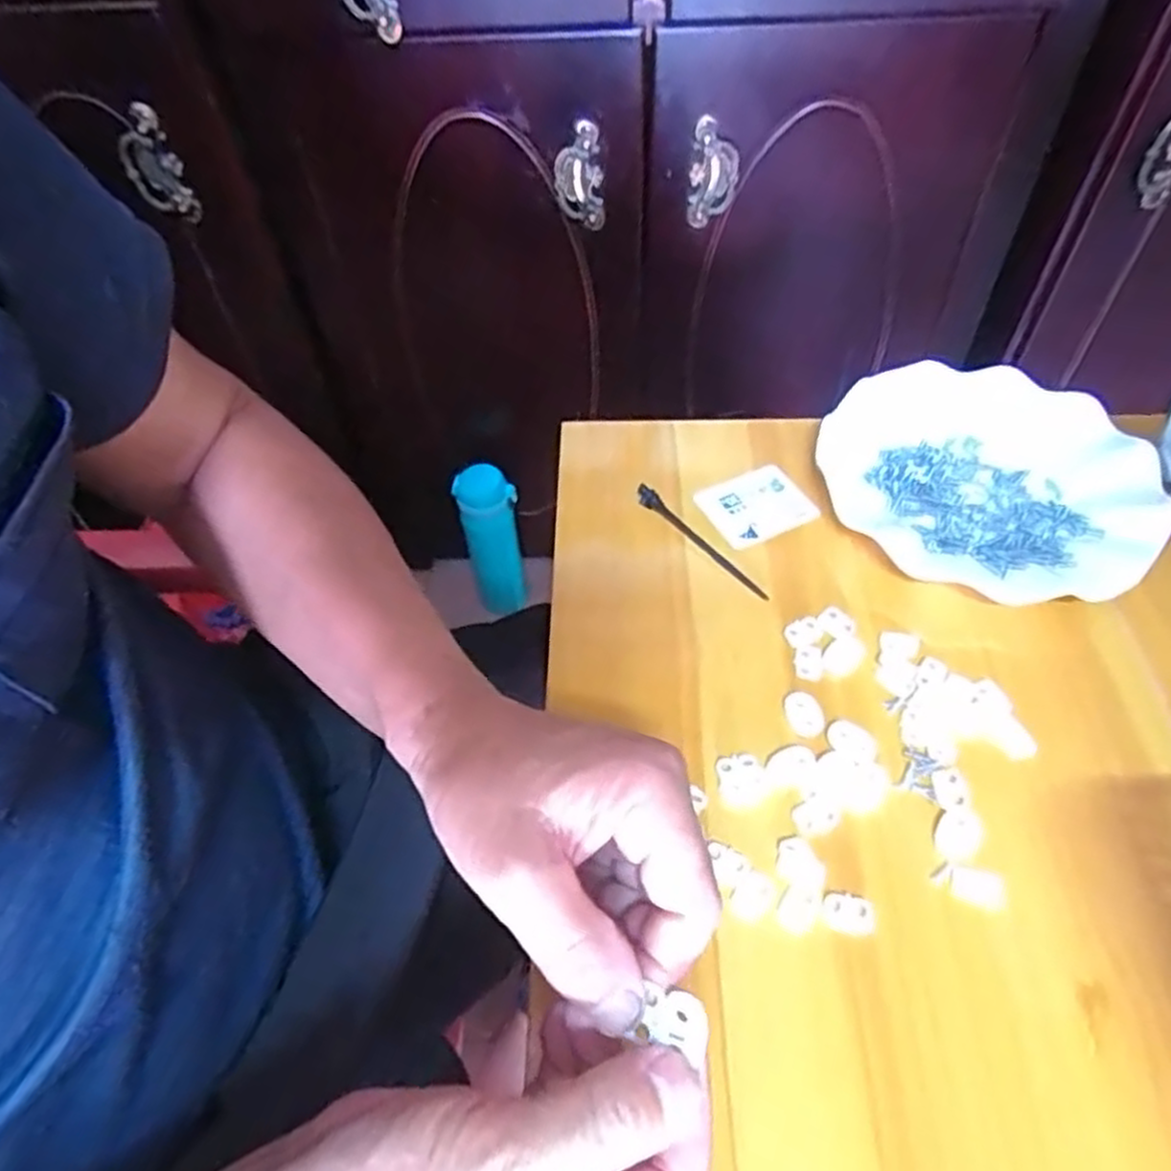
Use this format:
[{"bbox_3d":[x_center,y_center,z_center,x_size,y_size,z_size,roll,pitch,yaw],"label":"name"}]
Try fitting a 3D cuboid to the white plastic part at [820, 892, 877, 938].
[{"bbox_3d":[0.107,0.133,0.313,0.021,0.004,0.015,18,55,16],"label":"white plastic part"}]

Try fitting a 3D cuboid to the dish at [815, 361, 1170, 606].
[{"bbox_3d":[0.232,-0.063,0.446,0.179,0.023,0.173,-1,52,1],"label":"dish"}]

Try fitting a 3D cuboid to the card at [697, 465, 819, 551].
[{"bbox_3d":[0.103,-0.048,0.460,0.060,0.007,0.053,-24,58,-12],"label":"card"}]

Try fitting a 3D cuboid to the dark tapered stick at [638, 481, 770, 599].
[{"bbox_3d":[0.065,-0.027,0.437,0.008,0.010,0.103,-33,57,-20],"label":"dark tapered stick"}]

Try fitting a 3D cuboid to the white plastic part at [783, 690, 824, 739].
[{"bbox_3d":[0.105,0.062,0.368,0.016,0.004,0.024,-14,53,-8],"label":"white plastic part"}]

